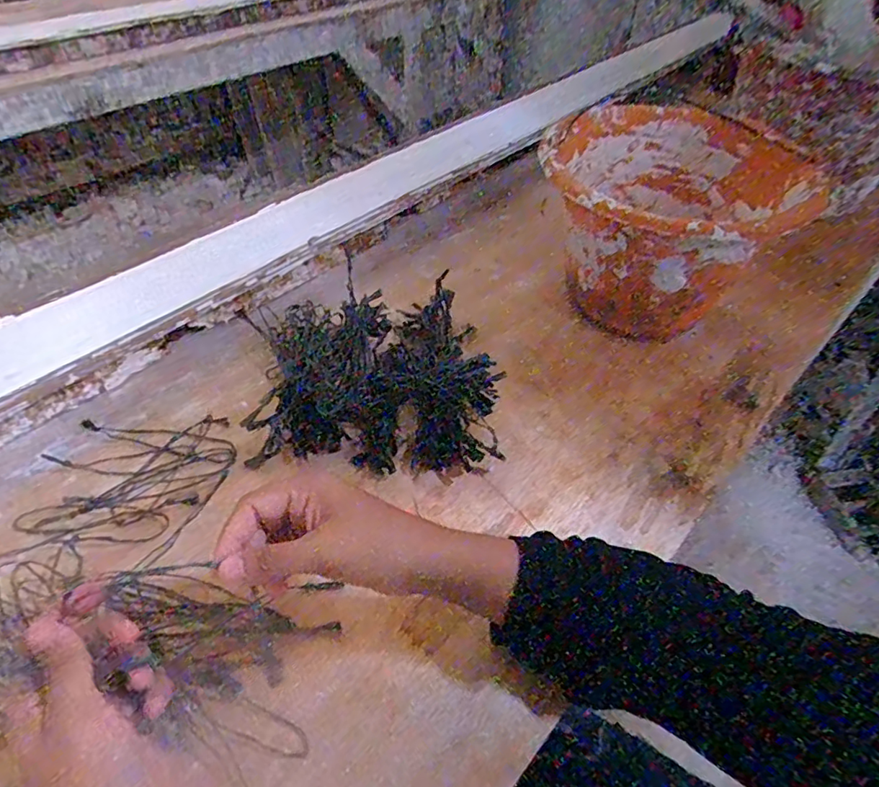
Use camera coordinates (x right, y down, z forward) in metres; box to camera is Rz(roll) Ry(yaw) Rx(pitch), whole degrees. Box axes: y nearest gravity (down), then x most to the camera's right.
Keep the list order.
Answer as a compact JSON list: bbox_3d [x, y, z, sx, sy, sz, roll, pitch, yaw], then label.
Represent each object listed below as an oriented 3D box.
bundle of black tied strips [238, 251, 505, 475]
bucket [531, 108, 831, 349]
[{"bbox_3d":[-0.061,-0.024,0.510,0.207,0.054,0.200,-3,48,-6],"label":"bundle of black tied strips"},{"bbox_3d":[0.216,-0.177,0.571,0.239,0.160,0.218,1,49,-1],"label":"bucket"}]

